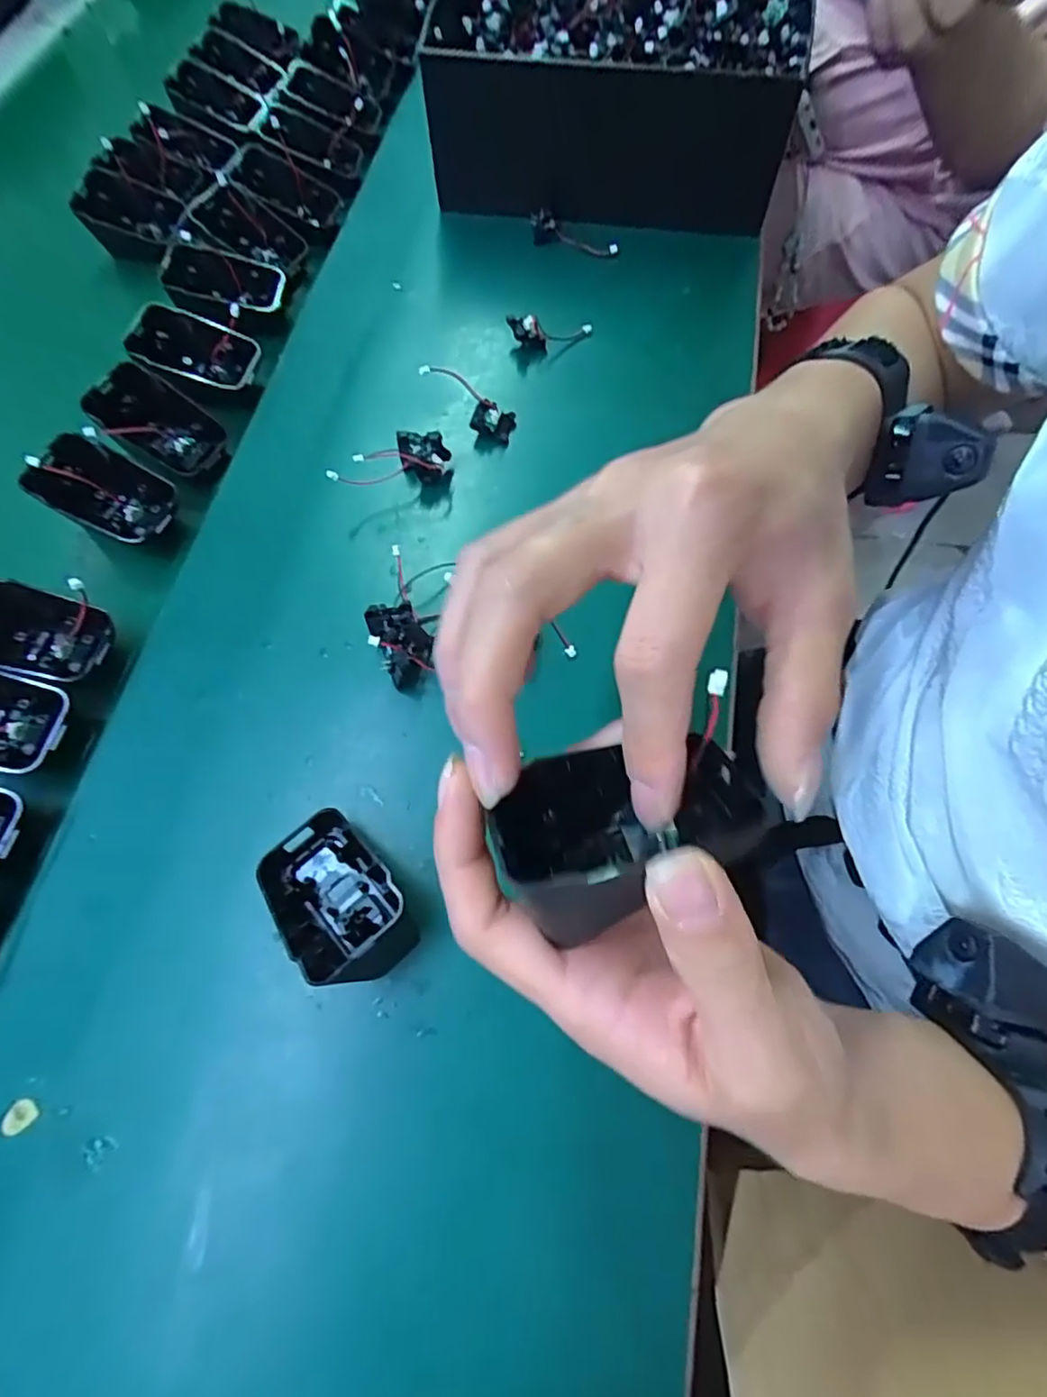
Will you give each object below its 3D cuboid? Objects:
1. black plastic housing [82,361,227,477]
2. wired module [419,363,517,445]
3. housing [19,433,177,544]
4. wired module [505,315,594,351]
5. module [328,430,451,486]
[{"bbox_3d":[-0.215,-0.160,0.364,0.070,0.025,0.044,38,73,-22],"label":"black plastic housing"},{"bbox_3d":[-0.030,-0.174,0.358,0.060,0.011,0.024,38,70,-18],"label":"wired module"},{"bbox_3d":[-0.231,-0.114,0.343,0.067,0.025,0.044,31,73,-23],"label":"housing"},{"bbox_3d":[0.017,-0.228,0.390,0.052,0.021,0.016,-4,67,3],"label":"wired module"},{"bbox_3d":[-0.075,-0.132,0.346,0.065,0.033,0.022,-9,67,0],"label":"module"}]

